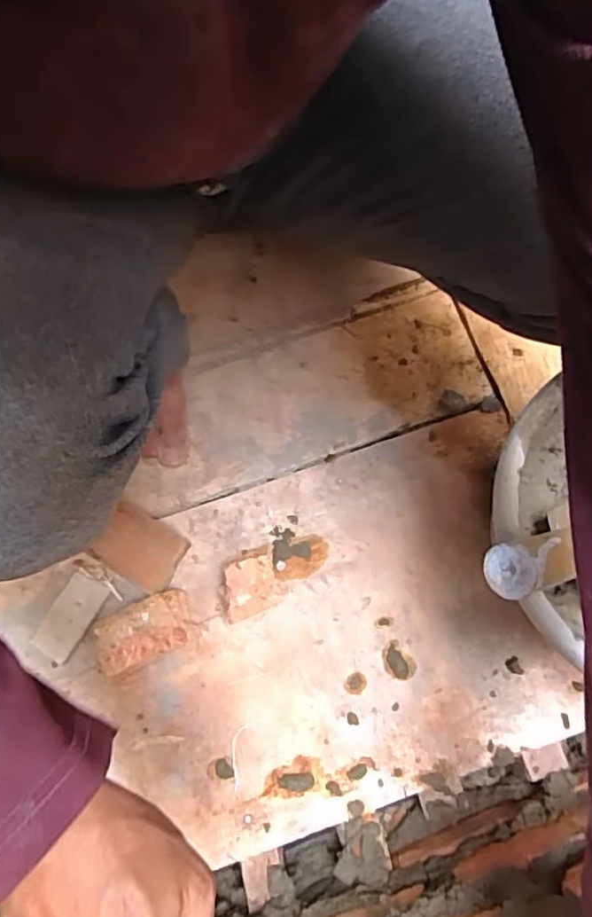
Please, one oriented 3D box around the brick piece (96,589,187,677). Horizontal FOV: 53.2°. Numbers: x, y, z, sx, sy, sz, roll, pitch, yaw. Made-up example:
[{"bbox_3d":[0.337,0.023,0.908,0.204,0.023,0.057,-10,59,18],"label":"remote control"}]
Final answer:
[{"bbox_3d":[-0.134,0.151,0.511,0.083,0.060,0.050,-24,76,-4],"label":"brick piece"}]

